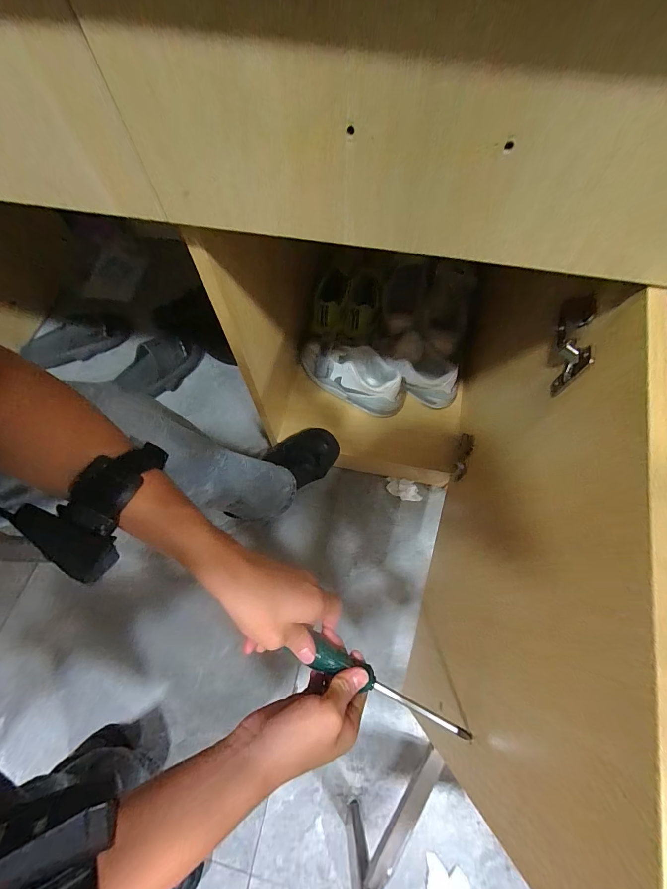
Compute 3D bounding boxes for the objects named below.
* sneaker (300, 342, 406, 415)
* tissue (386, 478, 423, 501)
[{"bbox_3d":[0.037,-0.158,0.759,0.247,0.104,0.085,33,71,14],"label":"sneaker"},{"bbox_3d":[0.164,0.103,0.802,0.081,0.019,0.044,9,66,5],"label":"tissue"}]

